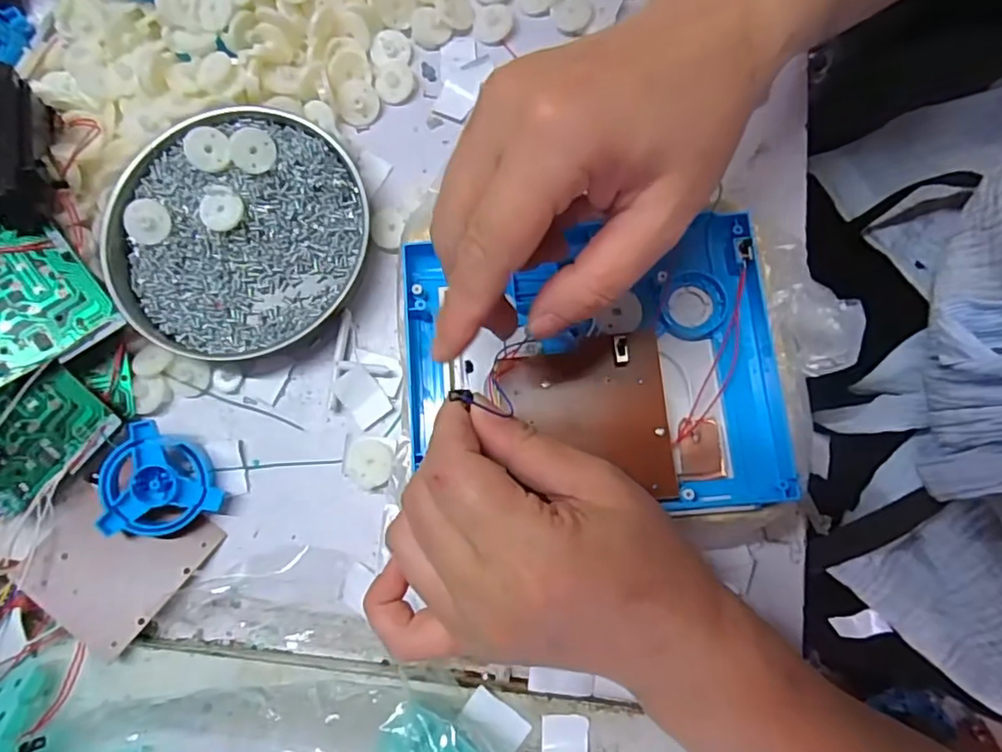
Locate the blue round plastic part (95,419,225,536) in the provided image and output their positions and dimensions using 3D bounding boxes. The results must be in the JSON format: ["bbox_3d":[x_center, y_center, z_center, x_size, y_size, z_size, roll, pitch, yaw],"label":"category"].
[{"bbox_3d":[-0.172,0.051,0.297,0.052,0.015,0.053,-20,92,-13],"label":"blue round plastic part"}]

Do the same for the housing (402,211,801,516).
[{"bbox_3d":[0.040,-0.004,0.273,0.163,0.021,0.128,-4,80,-2],"label":"housing"}]

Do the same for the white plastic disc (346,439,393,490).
[{"bbox_3d":[-0.066,0.044,0.301,0.023,0.005,0.023,0,79,2],"label":"white plastic disc"}]

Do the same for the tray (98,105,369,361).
[{"bbox_3d":[-0.140,-0.075,0.320,0.135,0.022,0.126,0,79,2],"label":"tray"}]

